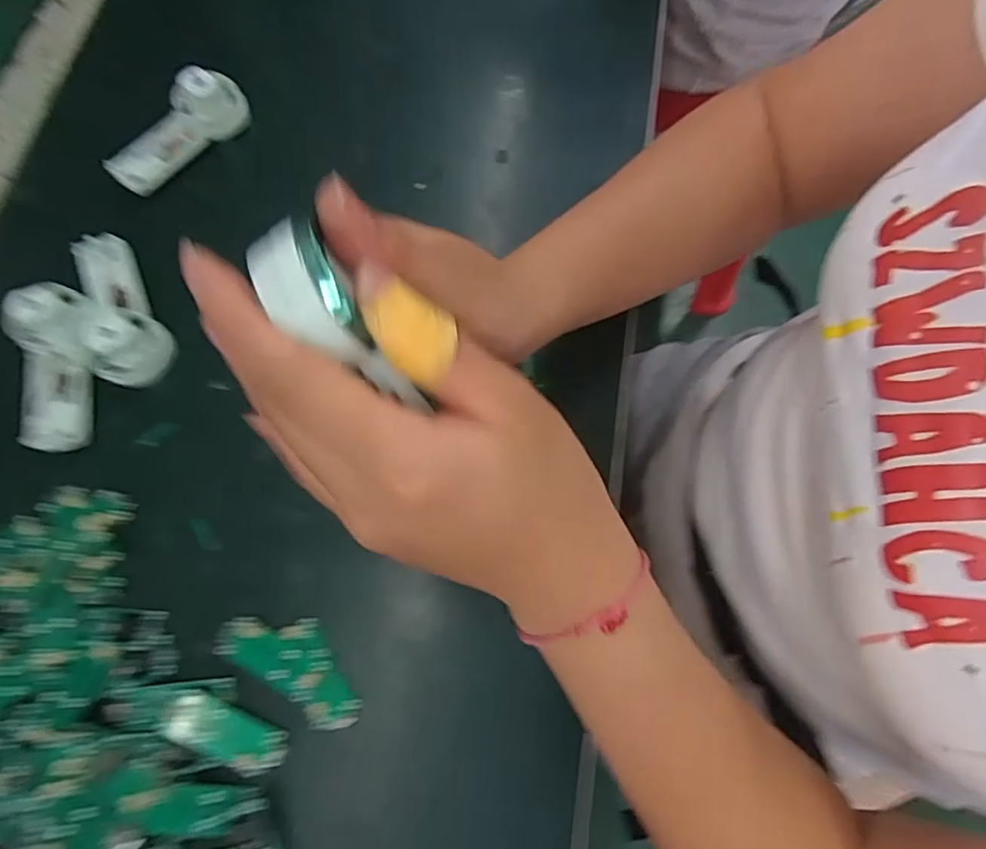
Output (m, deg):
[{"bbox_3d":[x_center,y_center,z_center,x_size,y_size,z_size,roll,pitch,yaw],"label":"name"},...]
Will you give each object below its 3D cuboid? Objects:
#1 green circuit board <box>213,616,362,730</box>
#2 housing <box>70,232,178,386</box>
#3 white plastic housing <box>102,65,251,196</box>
[{"bbox_3d":[-0.094,0.112,0.280,0.074,0.004,0.033,32,76,11],"label":"green circuit board"},{"bbox_3d":[-0.209,-0.068,0.327,0.035,0.033,0.092,-24,73,-6],"label":"housing"},{"bbox_3d":[-0.198,-0.186,0.368,0.094,0.034,0.028,-42,76,-11],"label":"white plastic housing"}]

